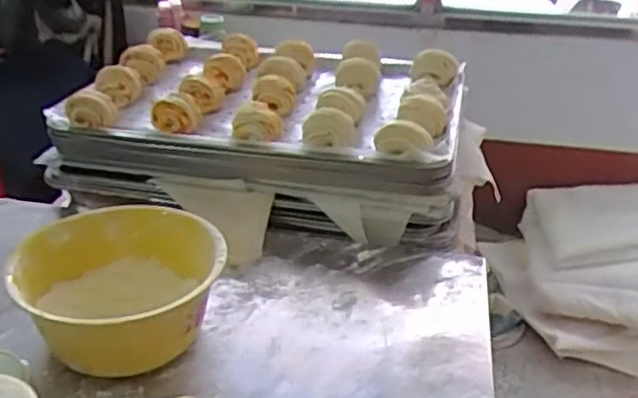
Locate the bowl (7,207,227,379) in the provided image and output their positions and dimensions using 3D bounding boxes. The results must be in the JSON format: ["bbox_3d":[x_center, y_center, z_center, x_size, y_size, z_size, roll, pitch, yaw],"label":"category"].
[{"bbox_3d":[-0.198,0.096,0.692,0.202,0.097,0.192,1,28,-1],"label":"bowl"}]

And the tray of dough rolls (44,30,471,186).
[{"bbox_3d":[-0.068,-0.174,1.098,0.583,0.088,0.404,8,28,12],"label":"tray of dough rolls"}]

